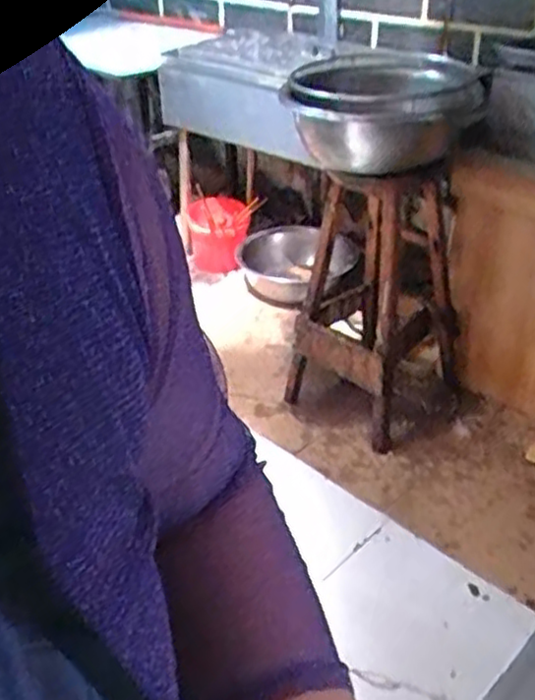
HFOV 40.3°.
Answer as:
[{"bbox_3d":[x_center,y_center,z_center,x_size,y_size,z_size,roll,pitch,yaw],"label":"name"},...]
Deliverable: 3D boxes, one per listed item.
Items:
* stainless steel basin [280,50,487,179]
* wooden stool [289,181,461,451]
[{"bbox_3d":[0.266,-0.570,1.725,0.427,0.196,0.427,3,32,6],"label":"stainless steel basin"},{"bbox_3d":[0.298,-0.098,1.915,0.449,0.704,0.364,8,33,14],"label":"wooden stool"}]

